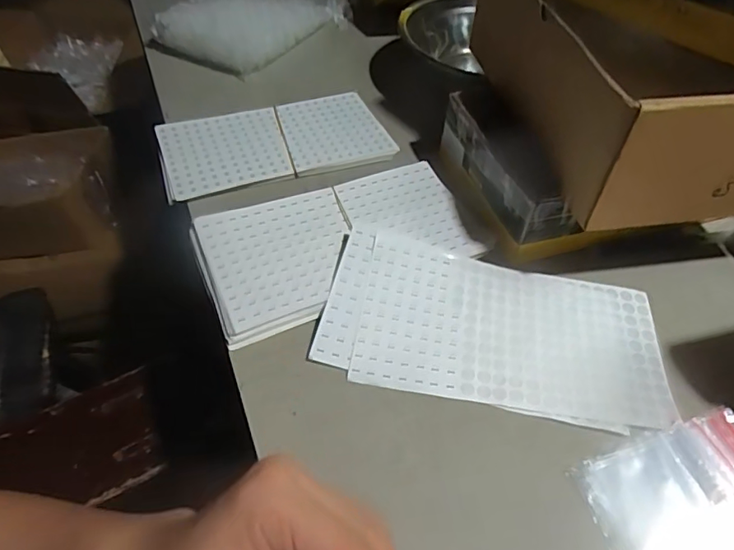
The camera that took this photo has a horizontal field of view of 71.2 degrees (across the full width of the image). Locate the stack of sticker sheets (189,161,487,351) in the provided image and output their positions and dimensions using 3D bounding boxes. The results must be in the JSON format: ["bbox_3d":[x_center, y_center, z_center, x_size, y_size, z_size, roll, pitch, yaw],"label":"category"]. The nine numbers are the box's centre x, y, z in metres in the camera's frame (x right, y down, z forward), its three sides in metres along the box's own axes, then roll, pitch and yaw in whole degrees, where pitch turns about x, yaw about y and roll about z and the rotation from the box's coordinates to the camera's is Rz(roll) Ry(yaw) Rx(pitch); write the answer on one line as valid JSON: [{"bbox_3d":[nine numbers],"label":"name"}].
[{"bbox_3d":[-0.024,-0.031,0.439,0.227,0.013,0.129,-16,53,-18],"label":"stack of sticker sheets"}]

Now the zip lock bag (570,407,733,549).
[{"bbox_3d":[0.197,0.130,0.323,0.120,0.020,0.062,-12,51,-14],"label":"zip lock bag"}]

